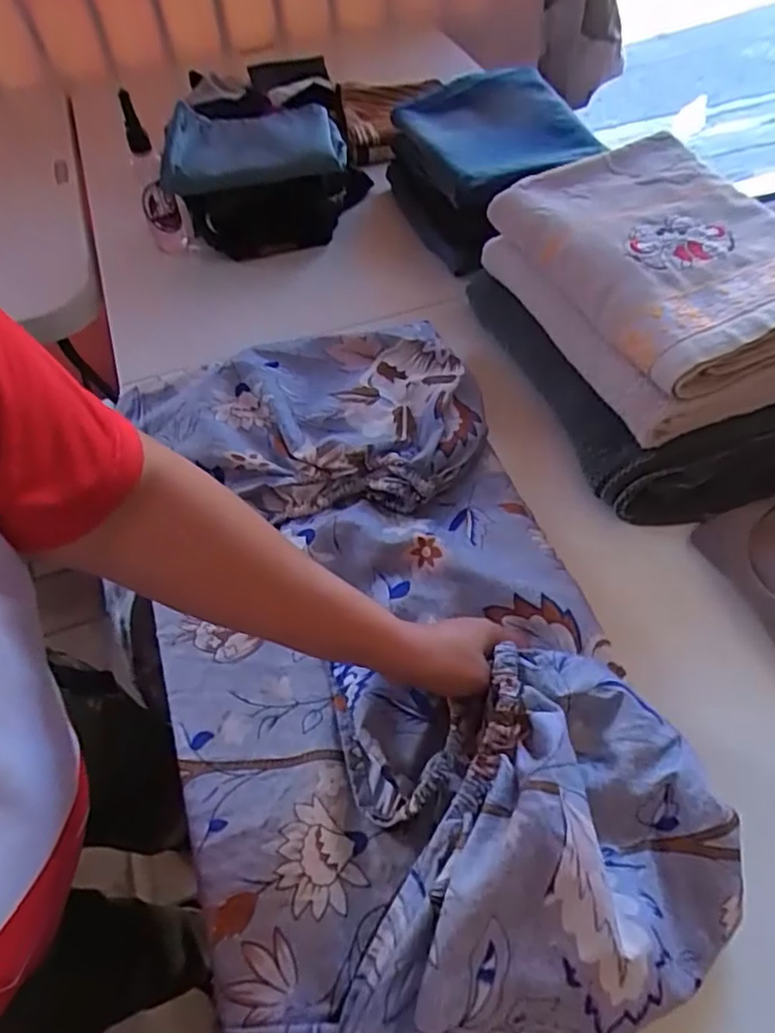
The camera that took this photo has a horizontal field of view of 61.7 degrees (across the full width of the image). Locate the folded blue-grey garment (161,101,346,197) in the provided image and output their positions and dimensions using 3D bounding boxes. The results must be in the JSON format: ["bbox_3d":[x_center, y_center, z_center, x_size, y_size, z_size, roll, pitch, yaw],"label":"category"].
[{"bbox_3d":[-0.184,-0.499,0.862,0.235,0.056,0.155,-16,56,-8],"label":"folded blue-grey garment"}]

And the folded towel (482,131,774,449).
[{"bbox_3d":[0.275,-0.246,0.656,0.227,0.093,0.316,-20,56,-10],"label":"folded towel"}]

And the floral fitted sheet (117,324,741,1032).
[{"bbox_3d":[-0.020,0.069,0.542,0.347,0.094,0.650,-16,56,-8],"label":"floral fitted sheet"}]

